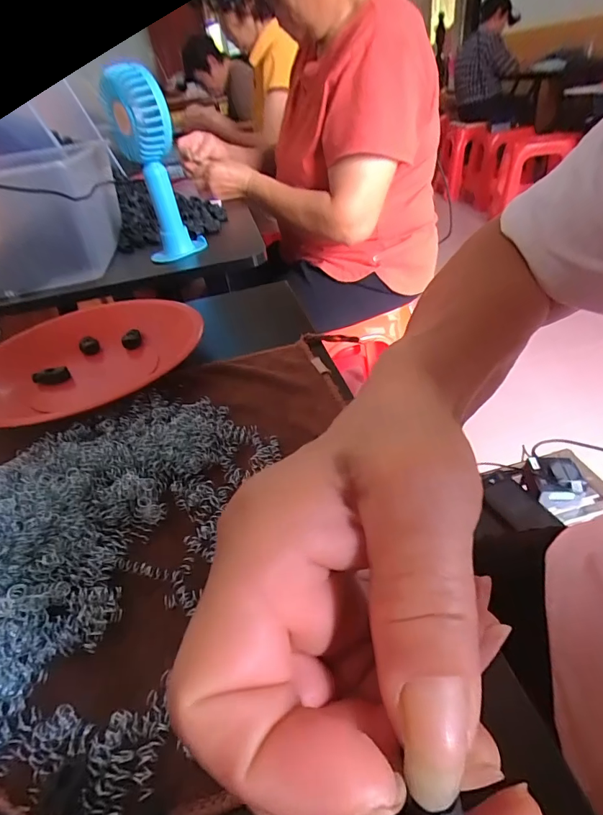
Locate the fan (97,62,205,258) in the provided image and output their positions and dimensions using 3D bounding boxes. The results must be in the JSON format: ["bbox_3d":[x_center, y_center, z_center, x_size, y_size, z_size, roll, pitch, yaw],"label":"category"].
[{"bbox_3d":[-0.198,-0.322,0.574,0.080,0.223,0.092,-19,40,-12],"label":"fan"}]

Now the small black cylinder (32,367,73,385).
[{"bbox_3d":[-0.215,-0.025,0.365,0.029,0.016,0.009,-19,40,-12],"label":"small black cylinder"}]

